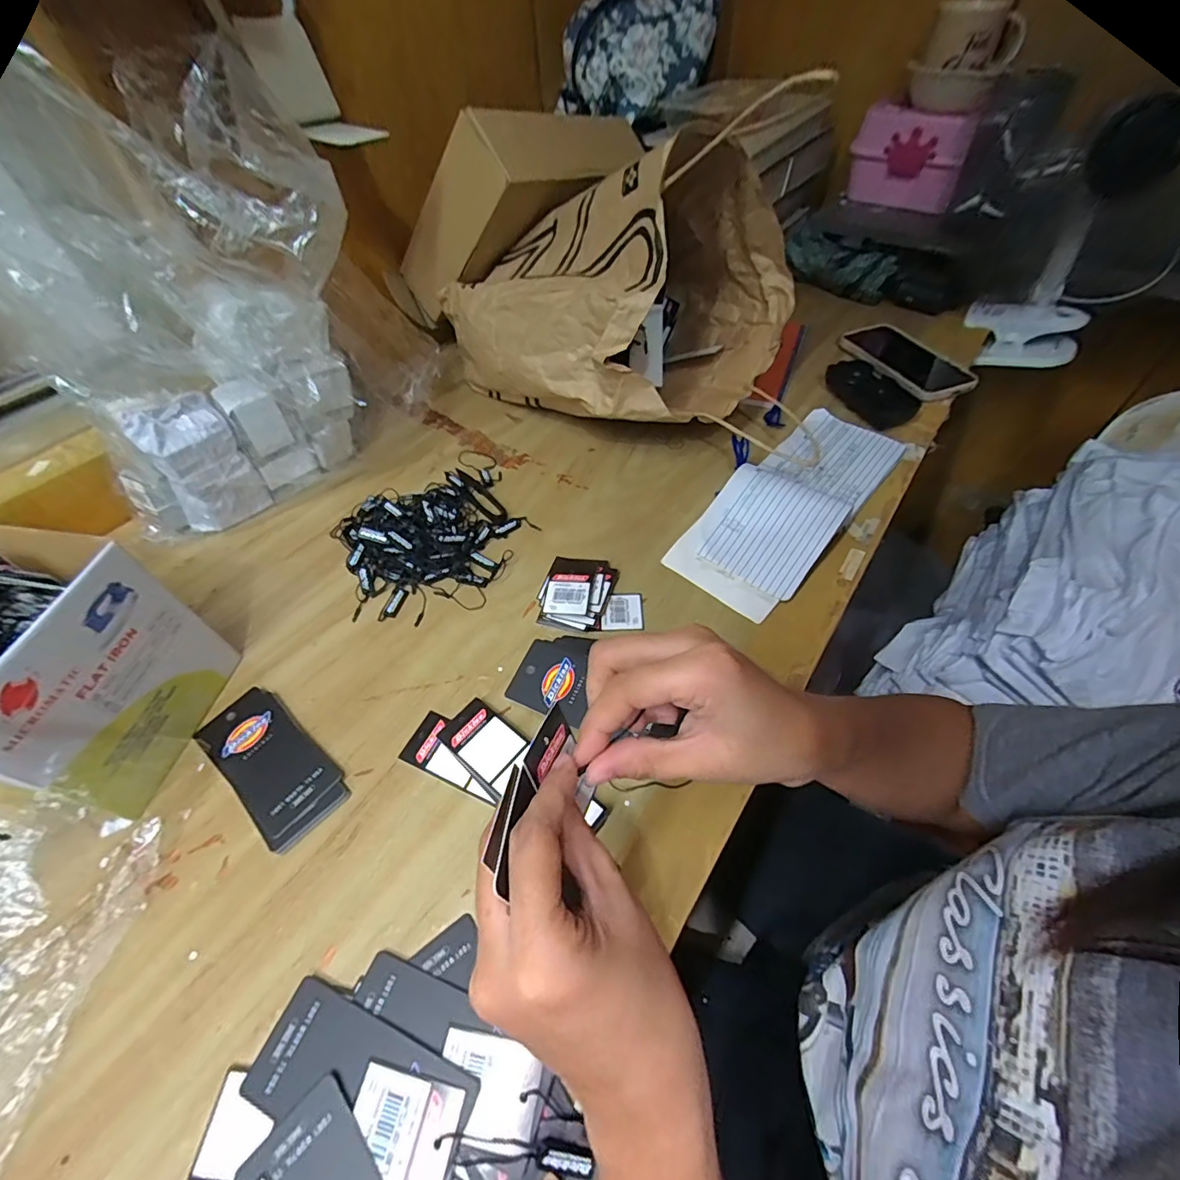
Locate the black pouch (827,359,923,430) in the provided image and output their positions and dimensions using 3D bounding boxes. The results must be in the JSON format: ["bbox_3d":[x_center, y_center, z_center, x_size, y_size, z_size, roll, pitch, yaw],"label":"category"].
[{"bbox_3d":[0.320,-0.223,0.570,0.068,0.024,0.103,-15,53,-9],"label":"black pouch"}]

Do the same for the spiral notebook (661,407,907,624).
[{"bbox_3d":[0.191,-0.091,0.468,0.101,0.038,0.273,34,61,25],"label":"spiral notebook"}]

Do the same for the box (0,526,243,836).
[{"bbox_3d":[-0.410,0.044,0.324,0.302,0.152,0.134,8,53,8],"label":"box"}]

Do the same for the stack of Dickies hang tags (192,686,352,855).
[{"bbox_3d":[-0.216,0.117,0.345,0.118,0.010,0.053,34,60,24],"label":"stack of Dickies hang tags"}]

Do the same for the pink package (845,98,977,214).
[{"bbox_3d":[0.456,-0.626,0.732,0.150,0.123,0.040,33,83,23],"label":"pink package"}]

